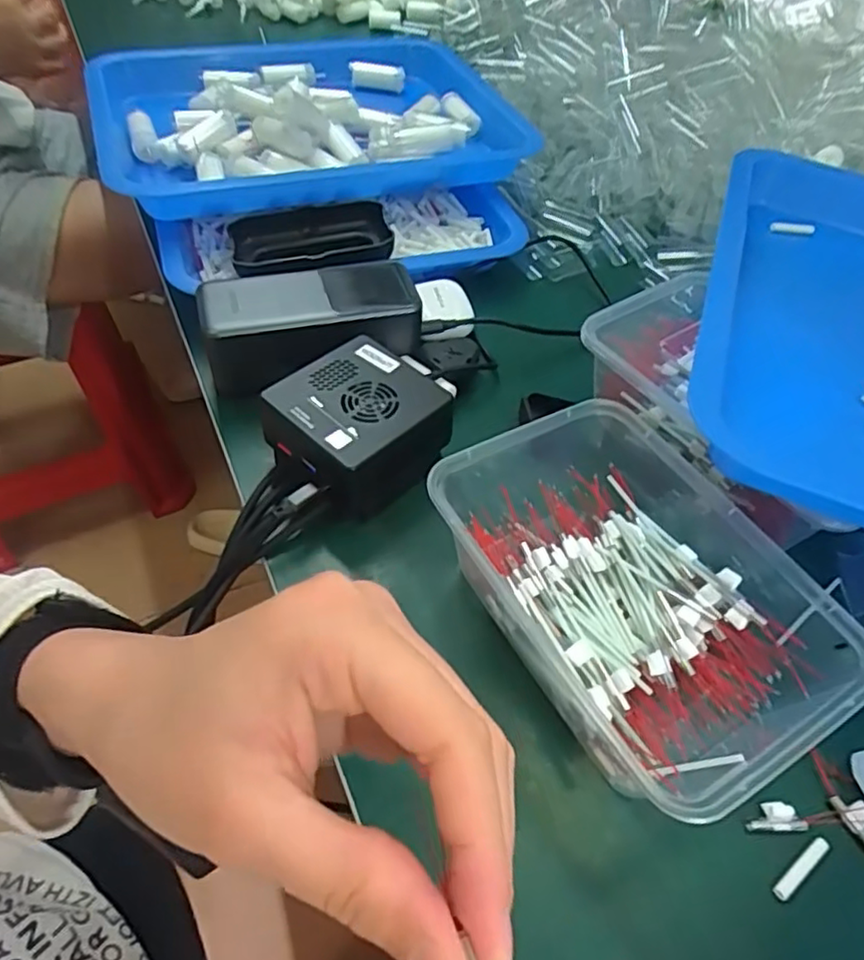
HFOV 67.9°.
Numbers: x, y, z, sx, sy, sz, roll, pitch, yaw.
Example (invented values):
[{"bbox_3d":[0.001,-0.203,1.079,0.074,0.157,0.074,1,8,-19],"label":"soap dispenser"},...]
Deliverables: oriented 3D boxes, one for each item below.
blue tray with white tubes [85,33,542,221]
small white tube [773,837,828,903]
[{"bbox_3d":[-0.107,-0.306,0.547,0.317,0.055,0.263,-18,55,-18],"label":"blue tray with white tubes"},{"bbox_3d":[0.145,0.151,0.250,0.031,0.004,0.006,-28,58,-24],"label":"small white tube"}]

